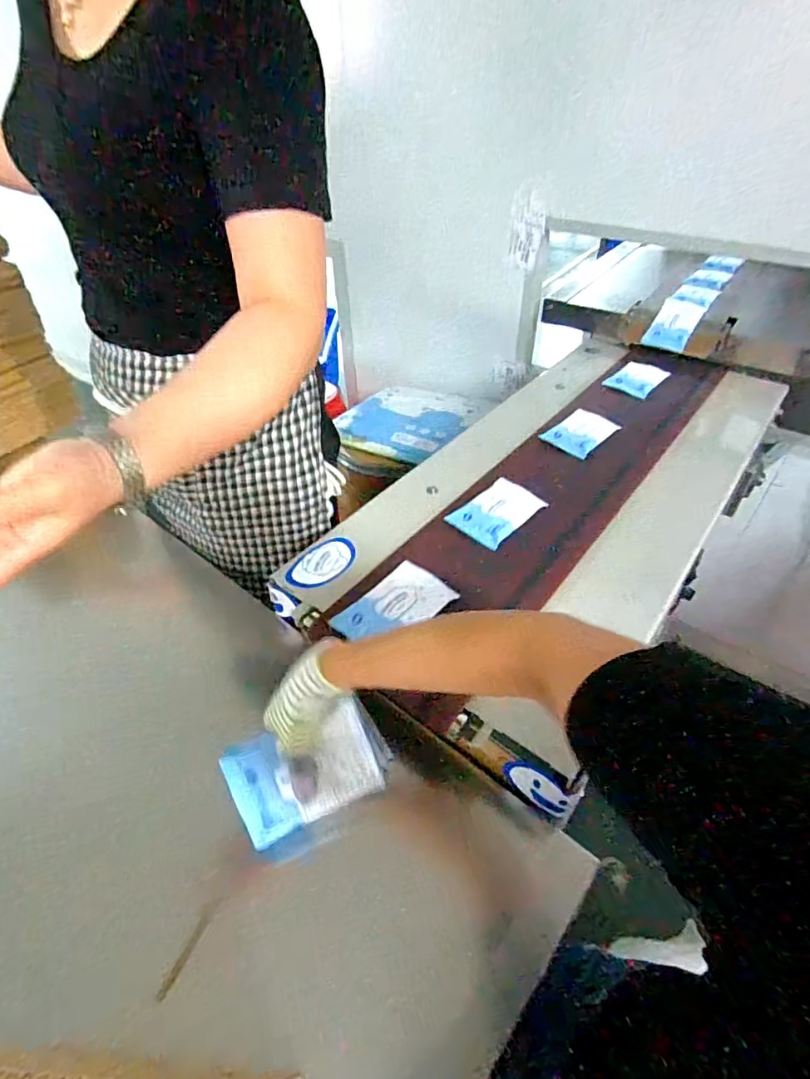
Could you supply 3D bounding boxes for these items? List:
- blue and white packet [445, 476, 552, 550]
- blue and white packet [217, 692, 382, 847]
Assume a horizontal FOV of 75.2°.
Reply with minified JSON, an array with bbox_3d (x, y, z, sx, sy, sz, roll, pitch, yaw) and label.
[{"bbox_3d":[0.134,-0.046,0.763,0.096,0.021,0.144,27,46,36],"label":"blue and white packet"},{"bbox_3d":[-0.097,0.224,0.509,0.136,0.017,0.094,-20,85,-9],"label":"blue and white packet"}]

